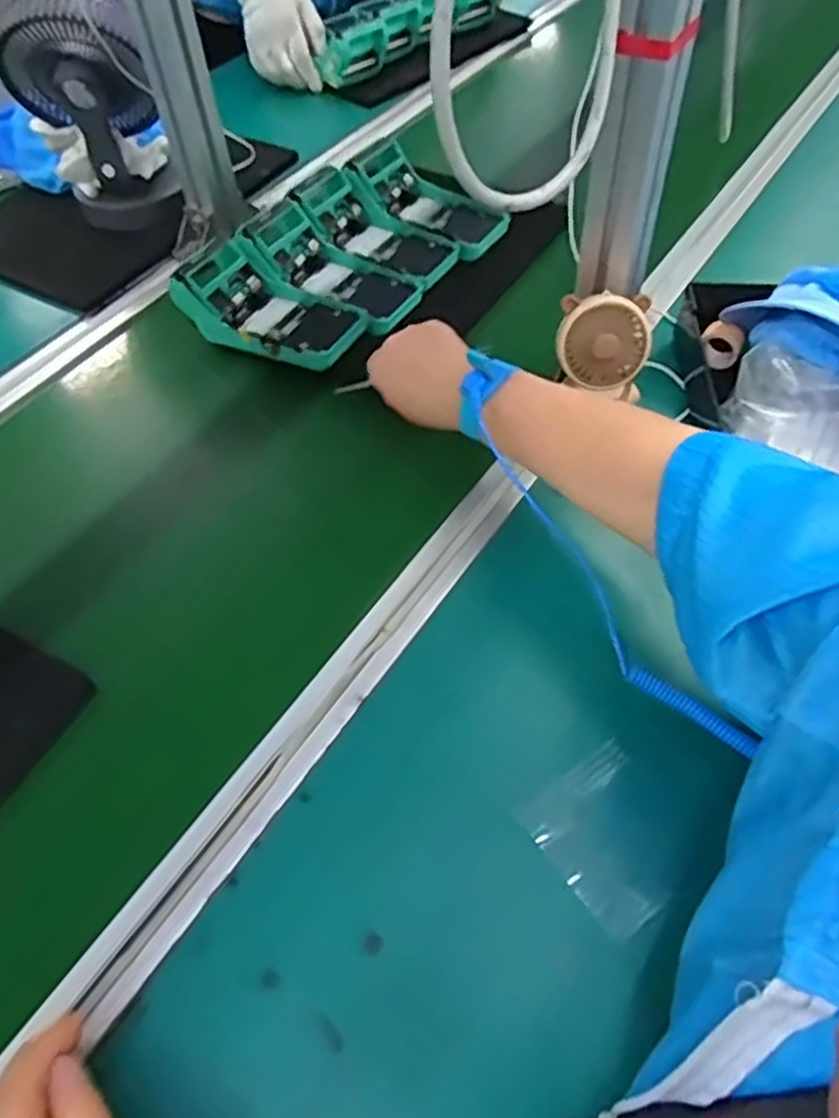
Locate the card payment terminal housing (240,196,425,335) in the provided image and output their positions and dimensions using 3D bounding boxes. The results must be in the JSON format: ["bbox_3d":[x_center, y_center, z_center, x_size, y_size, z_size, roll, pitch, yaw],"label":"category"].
[{"bbox_3d":[-0.090,-0.284,0.719,0.181,0.067,0.076,28,67,22],"label":"card payment terminal housing"}]

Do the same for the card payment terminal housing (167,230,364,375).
[{"bbox_3d":[-0.142,-0.232,0.684,0.189,0.046,0.087,30,67,23],"label":"card payment terminal housing"}]

